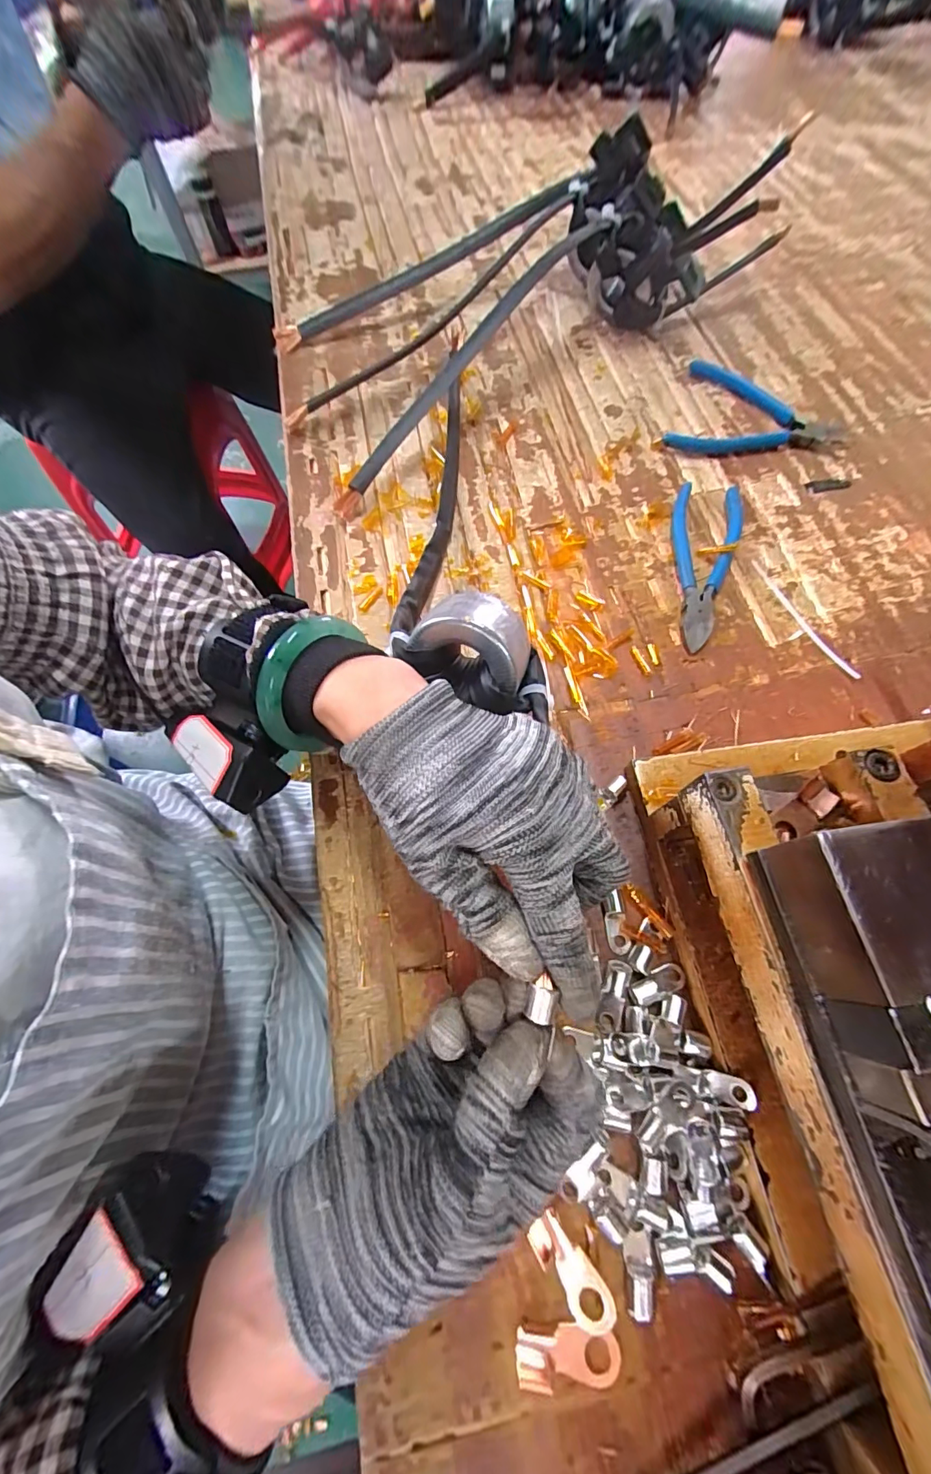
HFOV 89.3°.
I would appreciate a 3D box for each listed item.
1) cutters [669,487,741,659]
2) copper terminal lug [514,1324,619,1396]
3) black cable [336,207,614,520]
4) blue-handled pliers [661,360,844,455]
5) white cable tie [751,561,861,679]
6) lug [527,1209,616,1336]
[{"bbox_3d":[0.174,-0.131,0.347,0.050,0.009,0.158,16,68,8],"label":"cutters"},{"bbox_3d":[0.041,0.245,0.185,0.041,0.008,0.016,1,67,2],"label":"copper terminal lug"},{"bbox_3d":[0.009,-0.309,0.374,0.016,0.032,0.340,39,87,17],"label":"black cable"},{"bbox_3d":[0.247,-0.267,0.400,0.134,0.010,0.108,22,69,11],"label":"blue-handled pliers"},{"bbox_3d":[0.233,-0.083,0.328,0.011,0.004,0.107,-23,68,-8],"label":"white cable tie"},{"bbox_3d":[0.044,0.223,0.196,0.017,0.005,0.040,-37,70,-13],"label":"lug"}]

